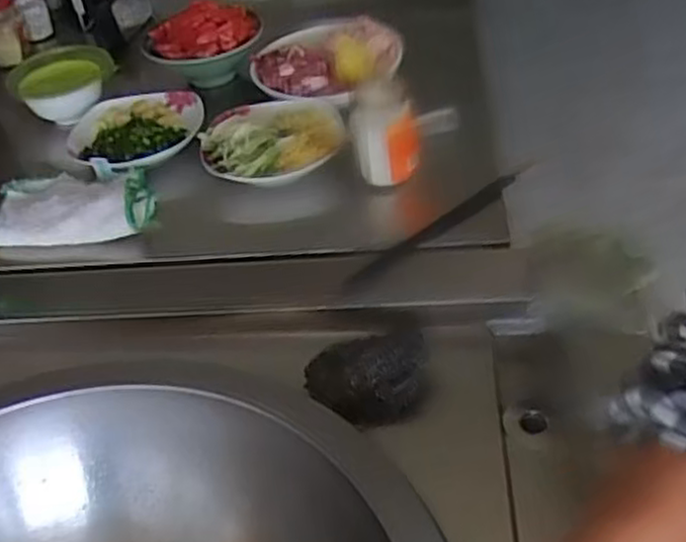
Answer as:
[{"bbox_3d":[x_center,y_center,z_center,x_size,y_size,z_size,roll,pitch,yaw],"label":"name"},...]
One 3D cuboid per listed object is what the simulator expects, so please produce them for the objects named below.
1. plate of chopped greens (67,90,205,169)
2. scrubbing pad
[{"bbox_3d":[-0.265,-0.179,0.952,0.172,0.036,0.164,-8,41,-1],"label":"plate of chopped greens"},{"bbox_3d":[0.024,0.097,0.706,0.116,0.041,0.095,-14,41,-7],"label":"scrubbing pad"}]

